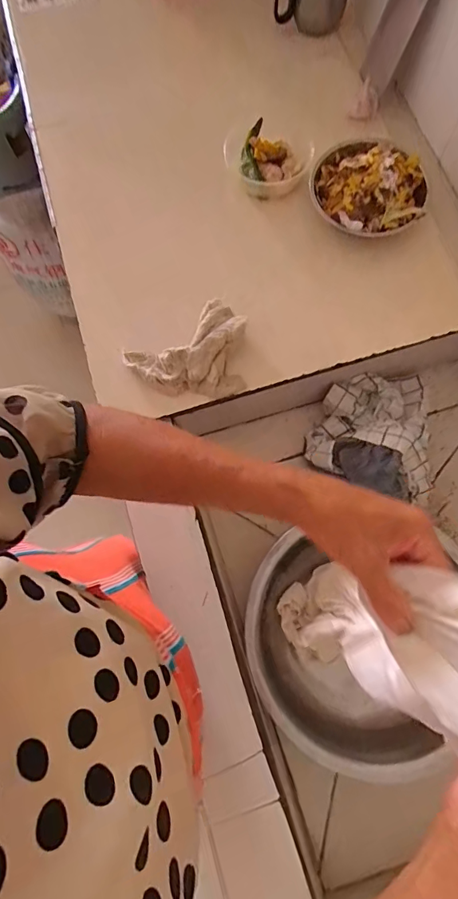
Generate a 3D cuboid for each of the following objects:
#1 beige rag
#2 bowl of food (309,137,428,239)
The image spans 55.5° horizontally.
[{"bbox_3d":[-0.052,-0.132,0.650,0.174,0.053,0.127,-27,76,-6],"label":"beige rag"},{"bbox_3d":[0.234,-0.437,0.713,0.172,0.064,0.187,0,75,1],"label":"bowl of food"}]

